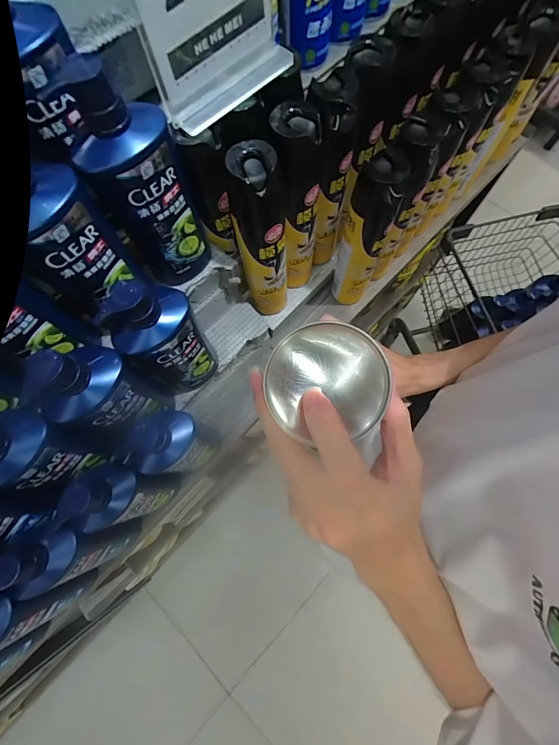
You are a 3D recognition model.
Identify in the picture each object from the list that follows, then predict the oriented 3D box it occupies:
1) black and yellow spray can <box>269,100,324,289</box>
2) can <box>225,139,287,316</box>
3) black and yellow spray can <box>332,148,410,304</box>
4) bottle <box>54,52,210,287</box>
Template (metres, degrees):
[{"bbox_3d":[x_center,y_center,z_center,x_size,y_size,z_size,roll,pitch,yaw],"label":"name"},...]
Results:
[{"bbox_3d":[0.026,-0.219,0.469,0.054,0.271,0.051,-11,74,-1],"label":"black and yellow spray can"},{"bbox_3d":[-0.023,-0.169,0.458,0.063,0.277,0.050,-5,73,0],"label":"can"},{"bbox_3d":[0.126,-0.200,0.510,0.059,0.262,0.061,14,75,6],"label":"black and yellow spray can"},{"bbox_3d":[-0.135,-0.180,0.341,0.090,0.229,0.054,-29,75,-7],"label":"bottle"}]

